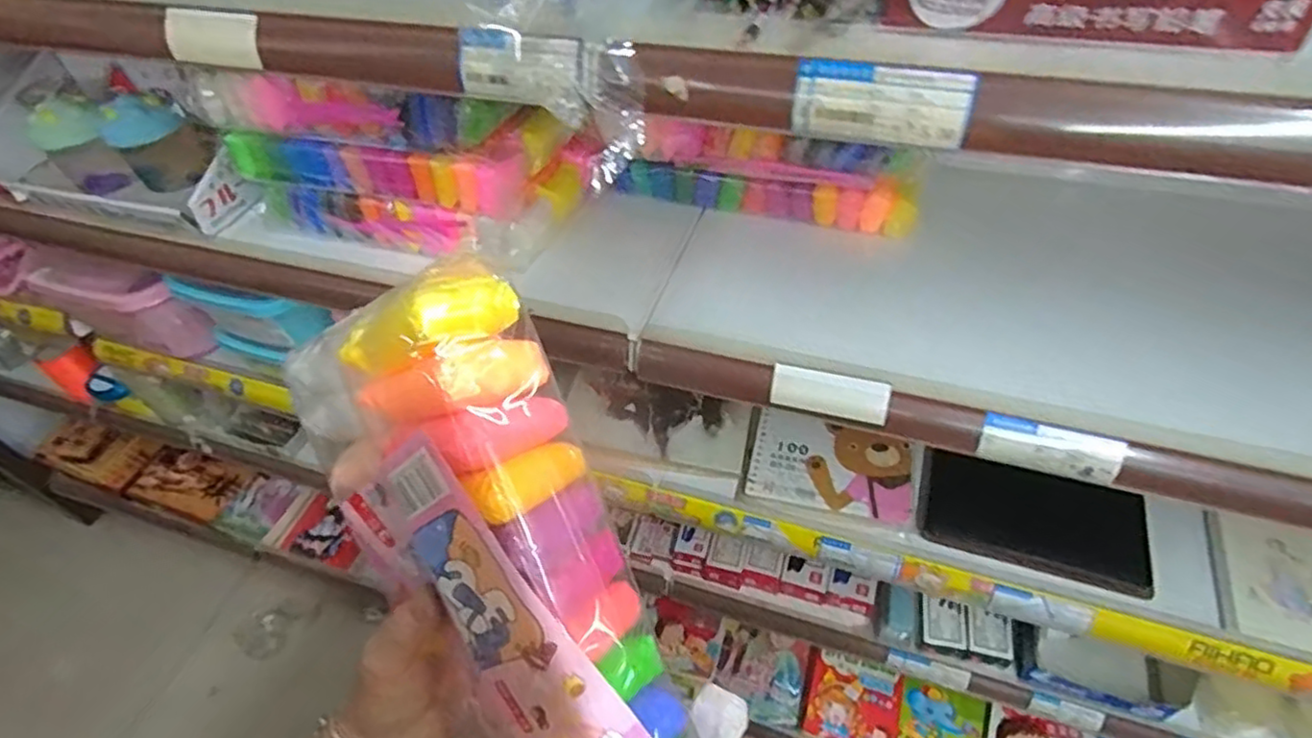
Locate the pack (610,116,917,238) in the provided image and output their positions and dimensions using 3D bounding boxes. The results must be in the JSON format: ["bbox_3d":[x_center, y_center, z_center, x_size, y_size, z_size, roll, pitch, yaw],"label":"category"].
[{"bbox_3d":[0.105,-0.187,0.646,0.280,0.084,0.023,11,52,14],"label":"pack"}]

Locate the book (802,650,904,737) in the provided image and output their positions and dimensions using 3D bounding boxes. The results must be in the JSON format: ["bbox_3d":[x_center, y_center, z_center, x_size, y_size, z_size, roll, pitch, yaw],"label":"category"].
[{"bbox_3d":[0.317,0.534,1.073,0.135,0.021,0.131,14,52,17],"label":"book"}]

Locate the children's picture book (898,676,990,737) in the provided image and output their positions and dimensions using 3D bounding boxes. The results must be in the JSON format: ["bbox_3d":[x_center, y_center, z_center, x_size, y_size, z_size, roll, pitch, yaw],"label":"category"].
[{"bbox_3d":[0.450,0.569,1.053,0.125,0.013,0.131,2,57,30],"label":"children's picture book"}]

